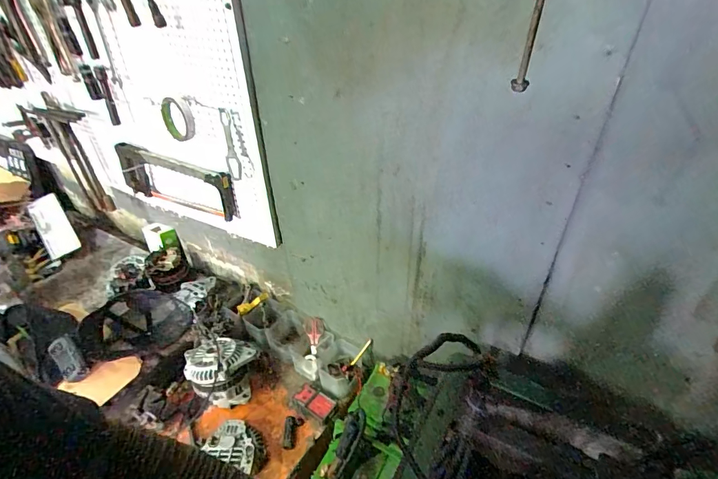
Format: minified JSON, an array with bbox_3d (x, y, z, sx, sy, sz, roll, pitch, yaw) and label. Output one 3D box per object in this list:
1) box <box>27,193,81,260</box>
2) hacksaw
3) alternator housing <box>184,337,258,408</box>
[{"bbox_3d":[-1.038,-0.045,1.319,0.094,0.035,0.209,-26,88,-27],"label":"box"},{"bbox_3d":[-0.468,-0.140,0.982,0.387,0.145,0.050,18,42,24],"label":"hacksaw"},{"bbox_3d":[-0.348,0.328,0.973,0.176,0.119,0.141,6,39,10],"label":"alternator housing"}]

